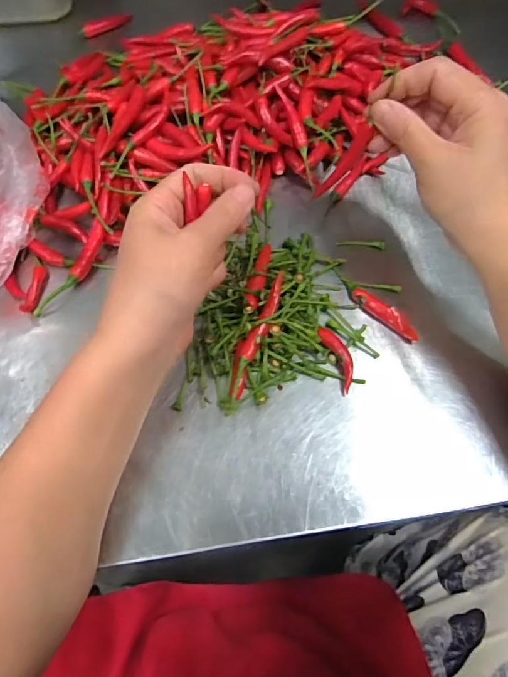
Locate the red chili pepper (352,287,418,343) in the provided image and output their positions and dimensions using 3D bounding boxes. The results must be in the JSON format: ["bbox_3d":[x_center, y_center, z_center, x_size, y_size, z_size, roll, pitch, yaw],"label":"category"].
[{"bbox_3d":[0.103,-0.019,0.350,0.013,0.013,0.061,-39,71,-19],"label":"red chili pepper"}]

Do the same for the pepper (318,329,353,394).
[{"bbox_3d":[0.063,0.014,0.331,0.014,0.010,0.051,-20,66,-11],"label":"pepper"}]

